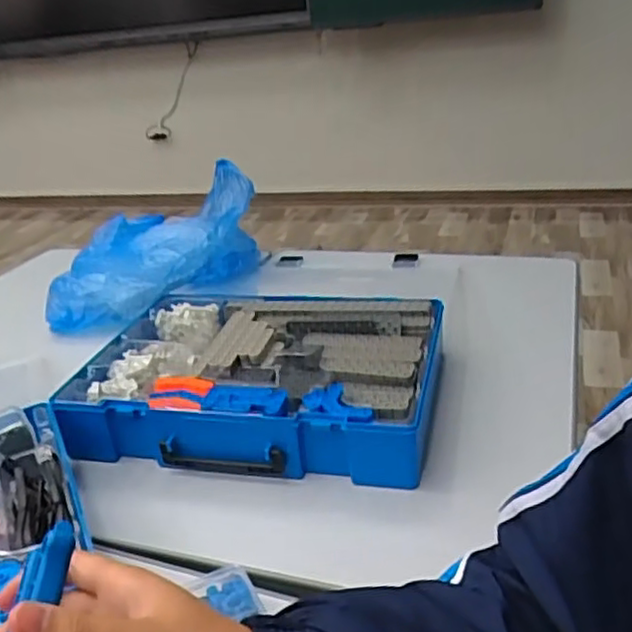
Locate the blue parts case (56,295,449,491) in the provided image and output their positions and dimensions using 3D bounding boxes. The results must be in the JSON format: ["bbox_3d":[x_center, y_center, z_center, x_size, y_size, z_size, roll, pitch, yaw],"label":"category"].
[{"bbox_3d":[-0.057,0.063,0.732,0.367,0.065,0.267,0,26,13],"label":"blue parts case"}]

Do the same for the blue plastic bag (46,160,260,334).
[{"bbox_3d":[-0.253,-0.115,1.075,0.319,0.127,0.299,-9,25,-5],"label":"blue plastic bag"}]

